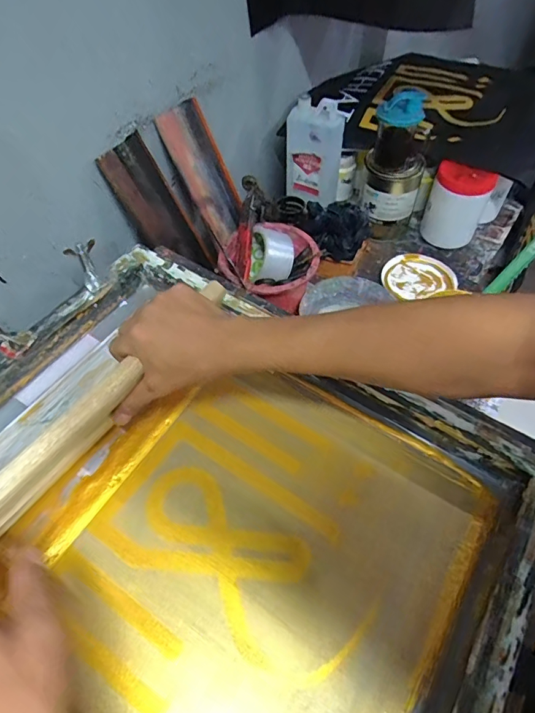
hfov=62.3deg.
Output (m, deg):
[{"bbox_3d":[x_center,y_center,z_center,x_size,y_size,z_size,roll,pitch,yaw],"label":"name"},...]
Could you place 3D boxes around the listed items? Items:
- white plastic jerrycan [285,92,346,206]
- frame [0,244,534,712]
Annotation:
[{"bbox_3d":[0.091,-0.398,0.870,0.108,0.174,0.064,5,54,4],"label":"white plastic jerrycan"},{"bbox_3d":[-0.031,0.152,0.402,0.527,0.058,0.494,29,62,19],"label":"frame"}]

